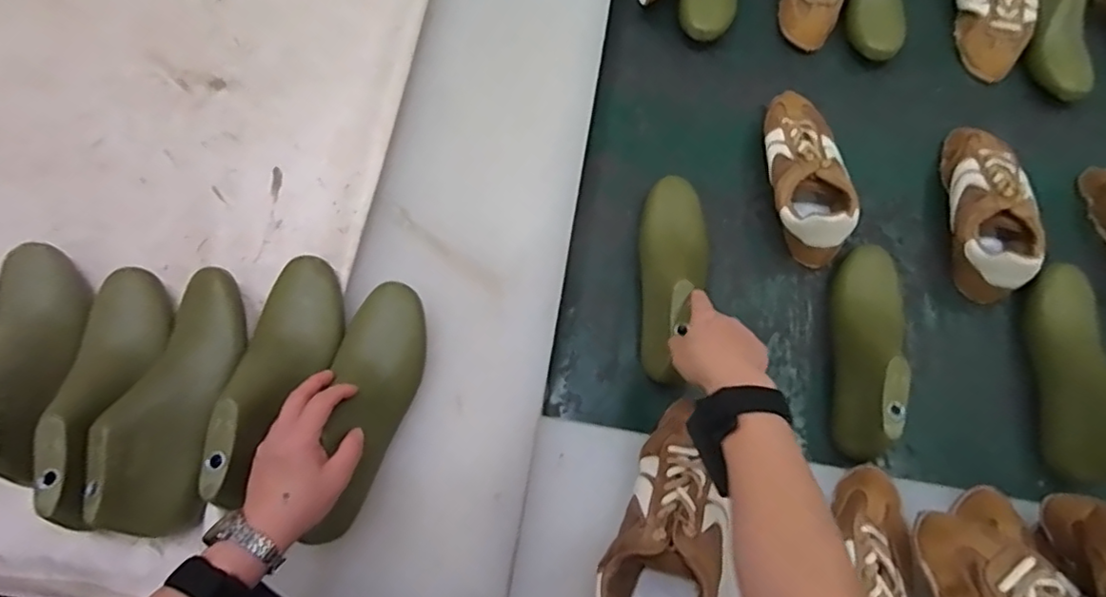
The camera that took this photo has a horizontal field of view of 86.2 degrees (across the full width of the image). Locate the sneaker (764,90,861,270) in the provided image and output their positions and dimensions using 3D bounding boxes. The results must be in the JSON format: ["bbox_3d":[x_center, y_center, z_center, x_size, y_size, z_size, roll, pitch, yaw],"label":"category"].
[{"bbox_3d":[0.308,-0.159,0.722,0.091,0.071,0.241,2,69,-5],"label":"sneaker"}]

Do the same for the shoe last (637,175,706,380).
[{"bbox_3d":[0.131,-0.029,0.648,0.067,0.080,0.231,6,69,1],"label":"shoe last"}]

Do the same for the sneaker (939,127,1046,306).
[{"bbox_3d":[0.522,-0.110,0.710,0.085,0.070,0.229,6,70,2],"label":"sneaker"}]

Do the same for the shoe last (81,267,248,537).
[{"bbox_3d":[-0.332,0.087,0.543,0.080,0.087,0.238,6,70,2],"label":"shoe last"}]

